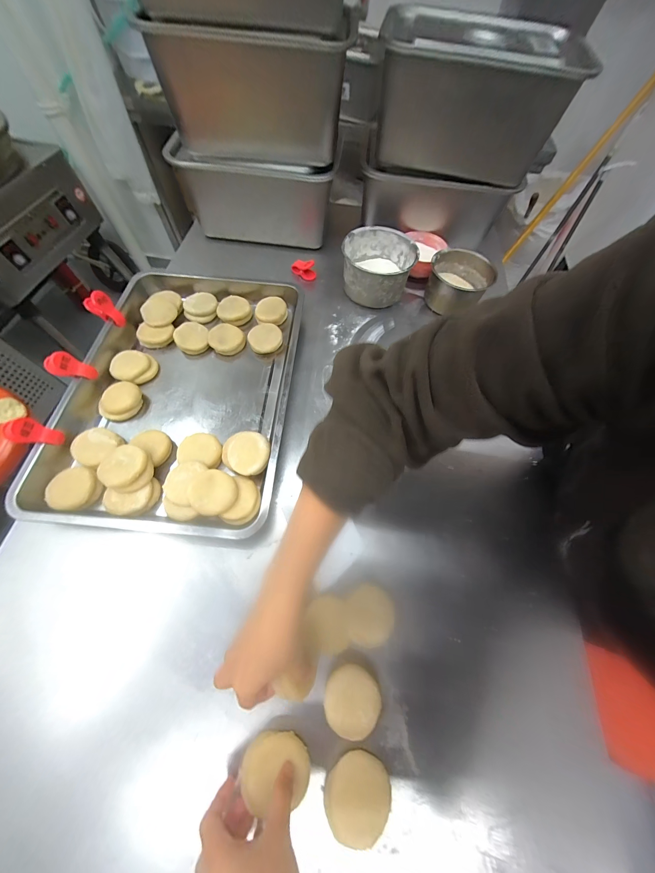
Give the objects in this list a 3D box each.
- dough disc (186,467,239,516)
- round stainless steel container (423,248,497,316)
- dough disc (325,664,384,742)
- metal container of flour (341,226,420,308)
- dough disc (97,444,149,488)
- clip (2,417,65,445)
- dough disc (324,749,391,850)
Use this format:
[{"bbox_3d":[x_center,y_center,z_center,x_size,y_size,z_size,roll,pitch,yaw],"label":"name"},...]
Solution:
[{"bbox_3d":[-0.161,0.078,0.384,0.065,0.011,0.061,1,65,-2],"label":"dough disc"},{"bbox_3d":[0.274,-0.331,0.595,0.125,0.067,0.131,1,65,-2],"label":"round stainless steel container"},{"bbox_3d":[0.026,0.300,0.315,0.062,0.024,0.058,1,65,-2],"label":"dough disc"},{"bbox_3d":[0.106,-0.357,0.588,0.141,0.087,0.143,9,65,1],"label":"metal container of flour"},{"bbox_3d":[-0.293,0.041,0.391,0.059,0.011,0.062,1,65,-2],"label":"dough disc"},{"bbox_3d":[-0.414,-0.004,0.389,0.024,0.060,0.034,18,75,34],"label":"clip"},{"bbox_3d":[0.030,0.369,0.284,0.061,0.028,0.064,1,65,-2],"label":"dough disc"}]

